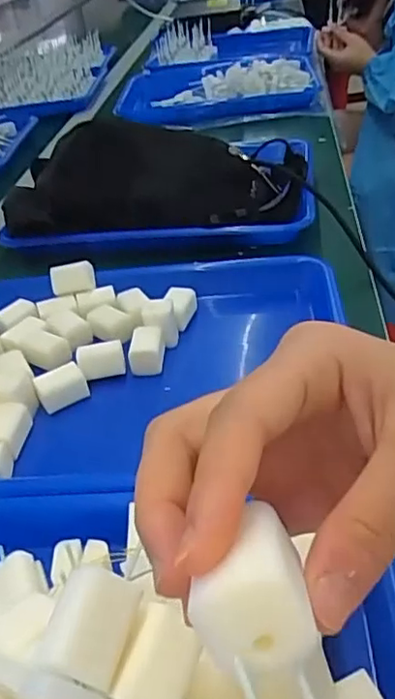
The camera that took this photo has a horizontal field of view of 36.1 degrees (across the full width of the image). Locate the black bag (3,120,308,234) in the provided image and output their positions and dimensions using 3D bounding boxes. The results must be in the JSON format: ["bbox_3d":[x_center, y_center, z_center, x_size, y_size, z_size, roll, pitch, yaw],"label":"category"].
[{"bbox_3d":[-0.050,-0.175,0.632,0.317,0.079,0.129,-2,37,9],"label":"black bag"}]

